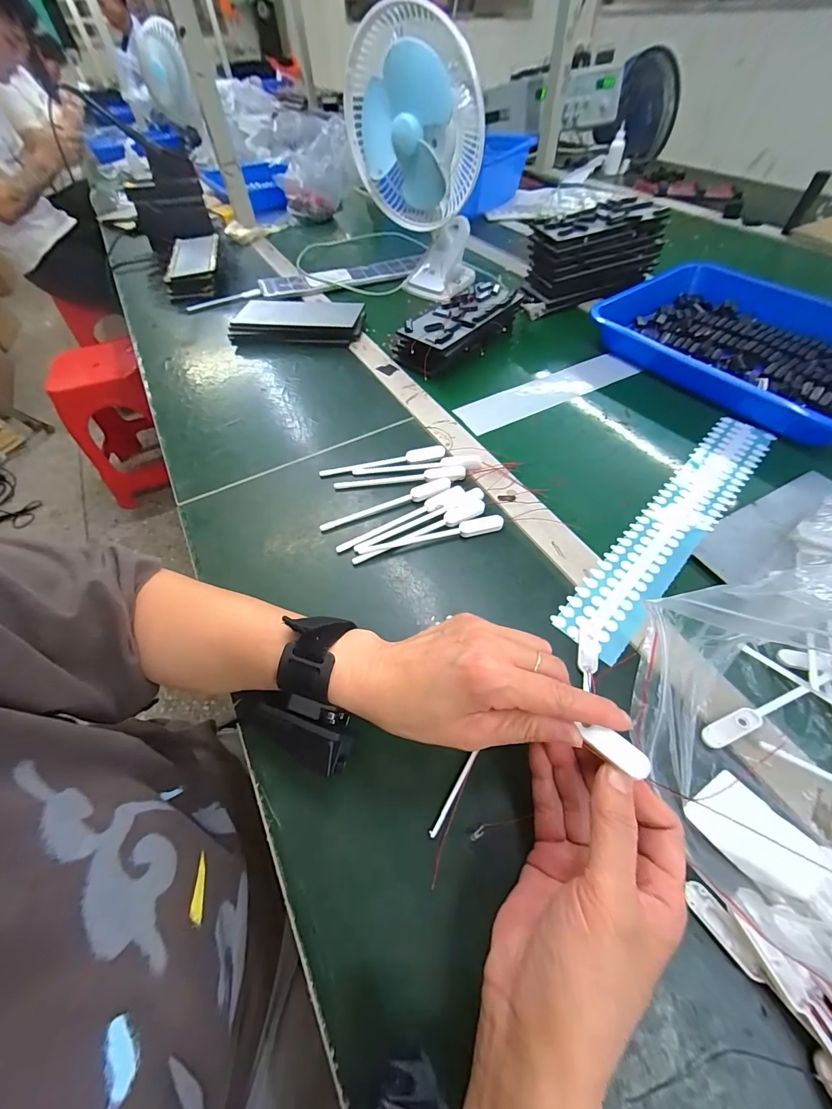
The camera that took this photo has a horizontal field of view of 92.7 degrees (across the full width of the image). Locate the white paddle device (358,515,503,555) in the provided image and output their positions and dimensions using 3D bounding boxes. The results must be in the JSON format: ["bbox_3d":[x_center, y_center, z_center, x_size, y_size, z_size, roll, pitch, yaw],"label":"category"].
[{"bbox_3d":[0.015,-0.018,0.390,0.144,0.007,0.015,-12,55,-5],"label":"white paddle device"}]

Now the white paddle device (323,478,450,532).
[{"bbox_3d":[-0.029,-0.051,0.419,0.145,0.009,0.021,-22,56,-11],"label":"white paddle device"}]

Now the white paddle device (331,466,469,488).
[{"bbox_3d":[-0.018,-0.085,0.443,0.145,0.010,0.017,-3,55,2],"label":"white paddle device"}]

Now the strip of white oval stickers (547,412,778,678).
[{"bbox_3d":[0.265,-0.035,0.403,0.060,0.005,0.390,38,64,26],"label":"strip of white oval stickers"}]

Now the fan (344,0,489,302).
[{"bbox_3d":[0.001,-0.584,0.614,0.182,0.305,0.131,-7,55,-1],"label":"fan"}]

